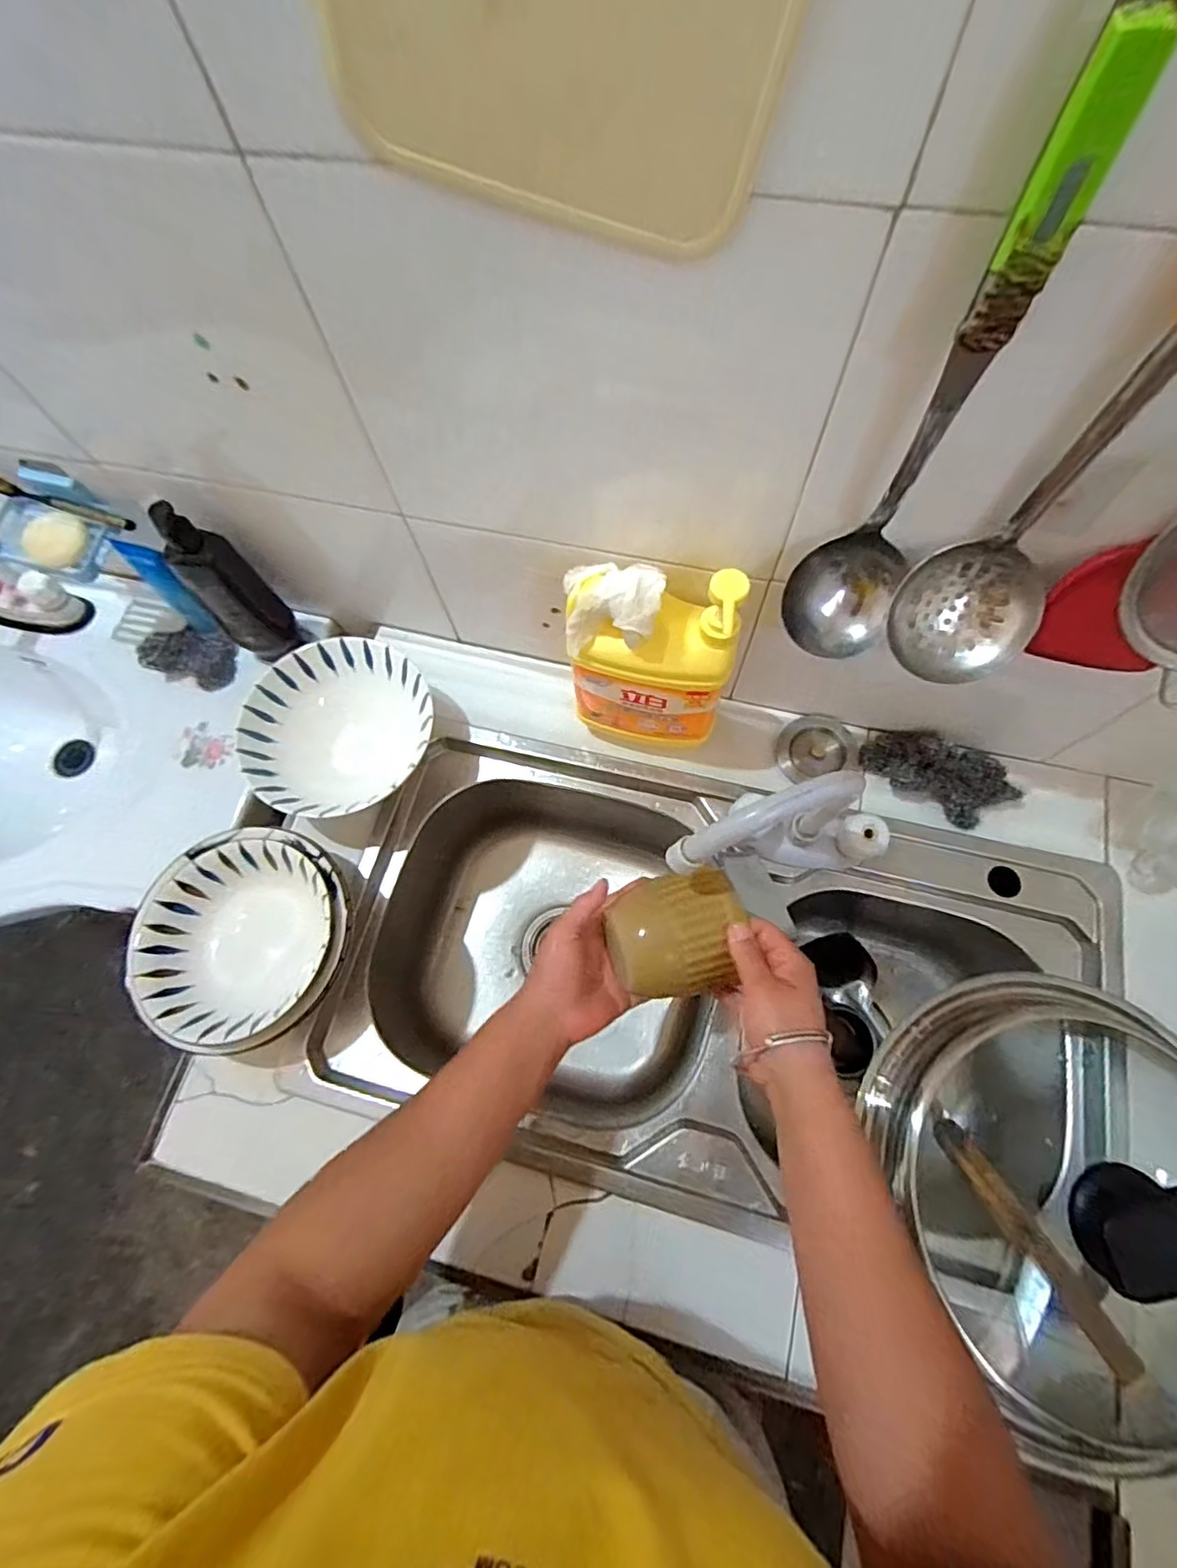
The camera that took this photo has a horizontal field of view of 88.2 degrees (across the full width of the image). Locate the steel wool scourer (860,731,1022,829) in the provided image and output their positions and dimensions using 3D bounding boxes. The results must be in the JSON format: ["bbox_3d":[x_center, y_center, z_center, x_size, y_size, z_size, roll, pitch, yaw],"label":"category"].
[{"bbox_3d":[0.366,-0.014,0.631,0.146,0.037,0.079,35,76,14],"label":"steel wool scourer"}]

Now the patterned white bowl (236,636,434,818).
[{"bbox_3d":[-0.259,-0.048,0.666,0.188,0.097,0.190,-1,71,2],"label":"patterned white bowl"}]

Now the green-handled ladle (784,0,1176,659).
[{"bbox_3d":[0.183,-0.186,0.329,0.074,0.330,0.060,24,73,11],"label":"green-handled ladle"}]

